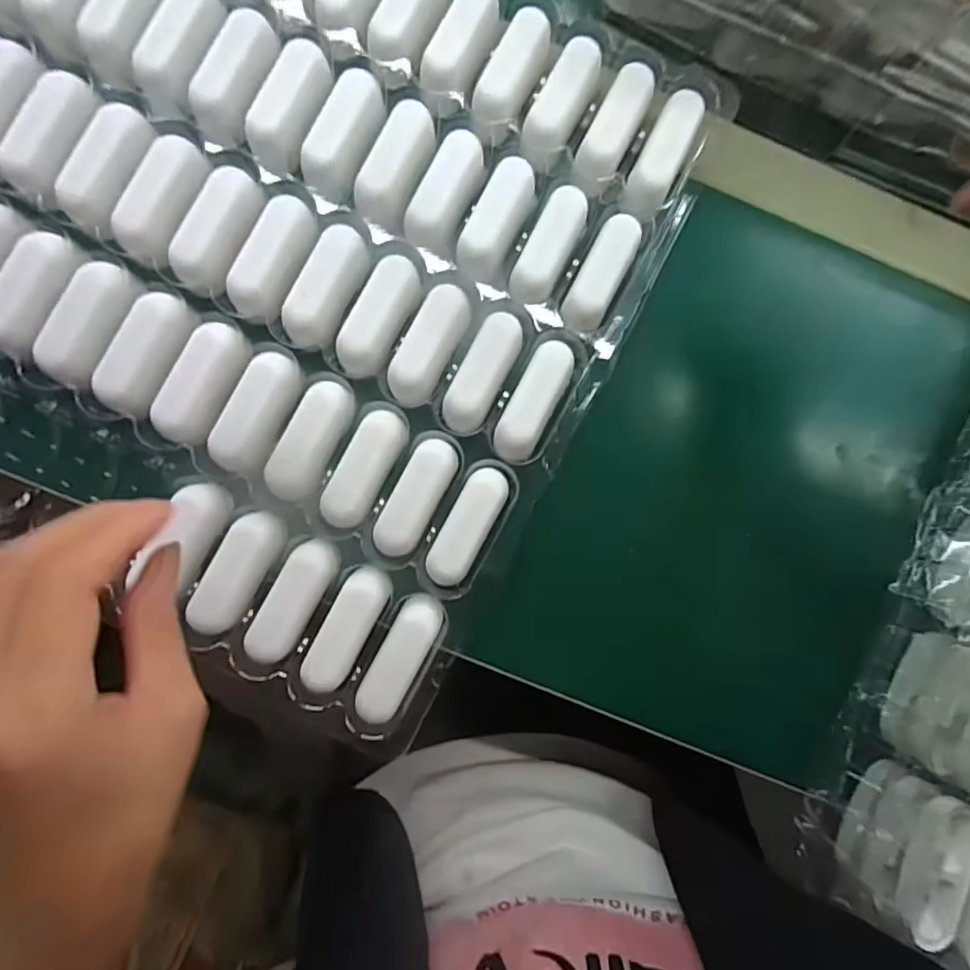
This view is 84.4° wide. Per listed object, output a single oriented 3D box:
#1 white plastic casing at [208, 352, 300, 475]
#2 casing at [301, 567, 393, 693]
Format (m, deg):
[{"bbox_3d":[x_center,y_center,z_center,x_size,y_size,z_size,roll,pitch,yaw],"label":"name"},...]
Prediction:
[{"bbox_3d":[-0.114,-0.036,0.266,0.024,0.015,0.062,24,86,-2],"label":"white plastic casing"},{"bbox_3d":[-0.068,0.071,0.266,0.024,0.011,0.062,27,86,-2],"label":"casing"}]

